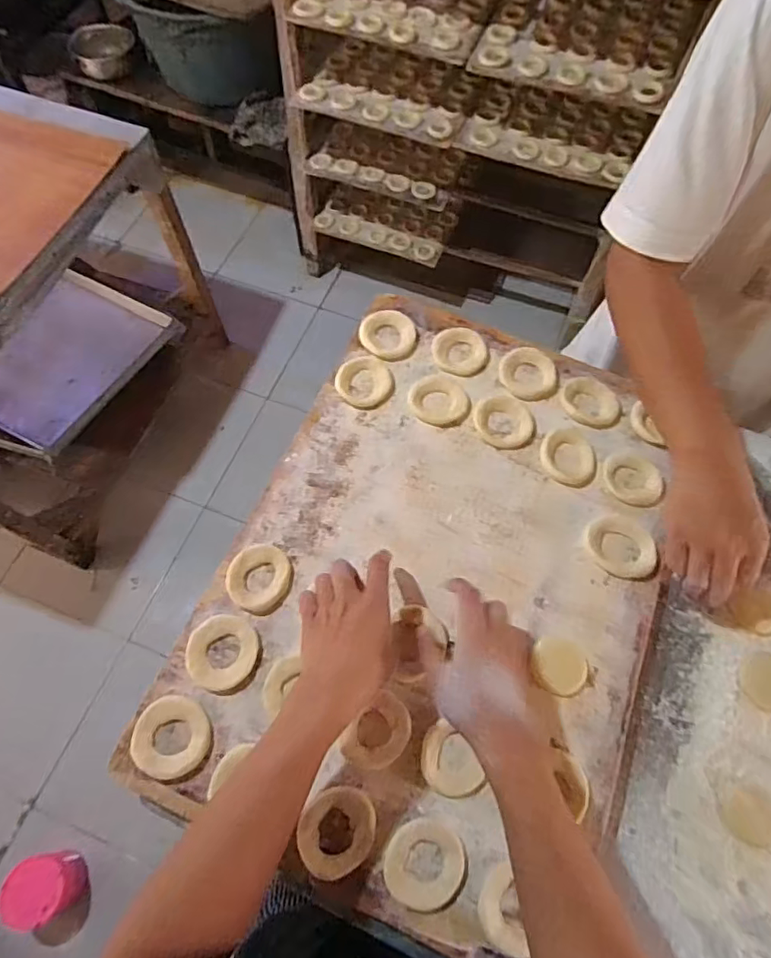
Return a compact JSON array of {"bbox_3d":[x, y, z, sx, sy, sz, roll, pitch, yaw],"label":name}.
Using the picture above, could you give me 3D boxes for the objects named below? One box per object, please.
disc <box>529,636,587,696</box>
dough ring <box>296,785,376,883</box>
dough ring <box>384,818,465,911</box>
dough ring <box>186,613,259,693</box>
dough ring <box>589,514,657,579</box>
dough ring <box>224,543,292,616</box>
[{"bbox_3d":[0.170,0.182,0.541,0.052,0.013,0.052,0,65,-1],"label":"disc"},{"bbox_3d":[-0.040,0.305,0.481,0.057,0.005,0.068,24,67,10],"label":"dough ring"},{"bbox_3d":[0.033,0.329,0.477,0.063,0.014,0.066,0,65,-1],"label":"dough ring"},{"bbox_3d":[-0.157,0.165,0.532,0.066,0.009,0.065,0,65,-1],"label":"dough ring"},{"bbox_3d":[0.253,0.072,0.594,0.070,0.006,0.066,0,65,-1],"label":"dough ring"},{"bbox_3d":[-0.128,0.099,0.566,0.066,0.012,0.065,0,65,-1],"label":"dough ring"}]

